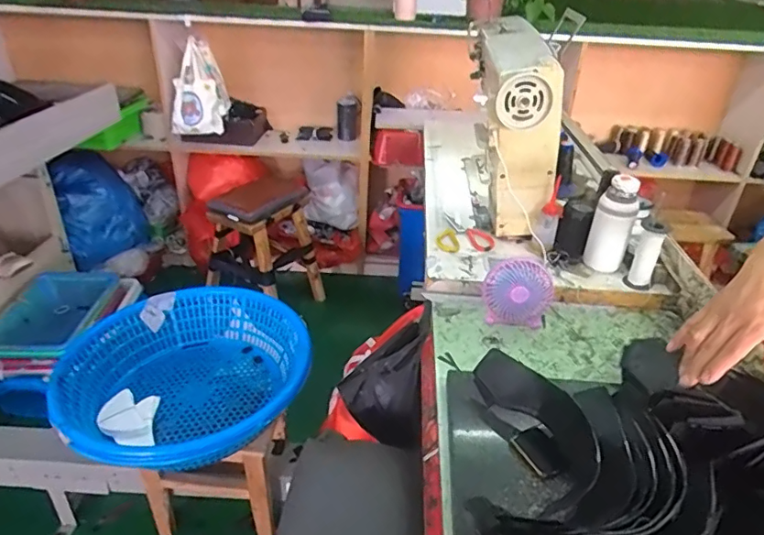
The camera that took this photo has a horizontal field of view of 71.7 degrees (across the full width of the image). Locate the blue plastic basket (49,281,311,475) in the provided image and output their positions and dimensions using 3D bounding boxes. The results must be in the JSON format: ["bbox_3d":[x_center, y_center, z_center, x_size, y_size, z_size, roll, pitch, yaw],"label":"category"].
[{"bbox_3d":[-0.434,0.256,1.199,0.512,0.151,0.516,-5,32,-13],"label":"blue plastic basket"}]

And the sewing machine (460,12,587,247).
[{"bbox_3d":[0.329,-0.359,1.371,0.168,0.422,0.569,5,31,3],"label":"sewing machine"}]

